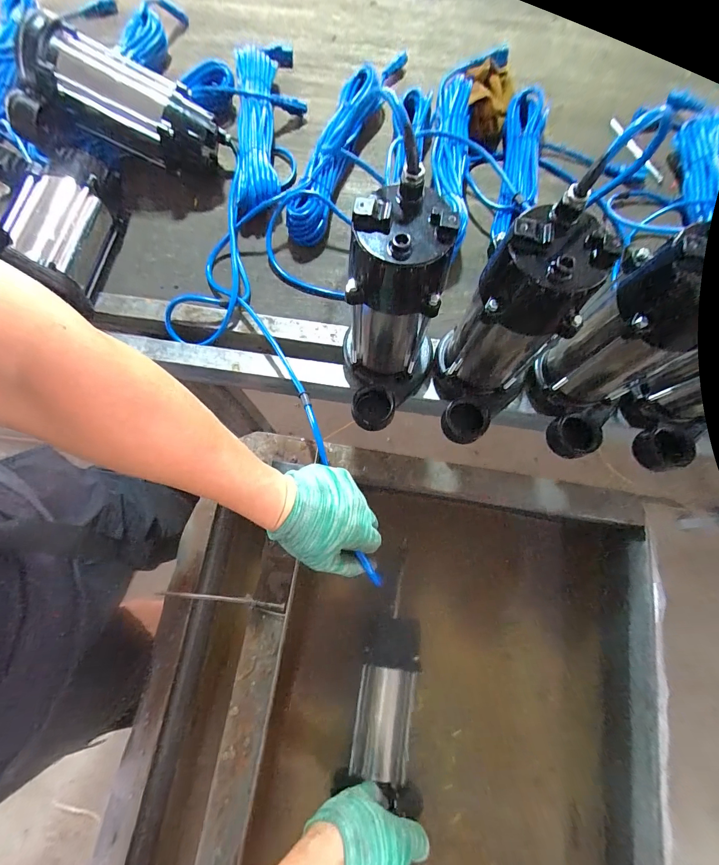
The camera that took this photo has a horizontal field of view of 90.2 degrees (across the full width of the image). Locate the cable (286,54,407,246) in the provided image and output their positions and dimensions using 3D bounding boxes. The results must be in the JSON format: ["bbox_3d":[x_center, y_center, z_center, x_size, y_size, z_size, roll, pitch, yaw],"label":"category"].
[{"bbox_3d":[-0.032,-0.480,0.585,0.079,0.062,0.384,21,75,5],"label":"cable"}]

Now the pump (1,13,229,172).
[{"bbox_3d":[-0.347,-0.471,0.532,0.267,0.097,0.129,11,74,-15],"label":"pump"}]

